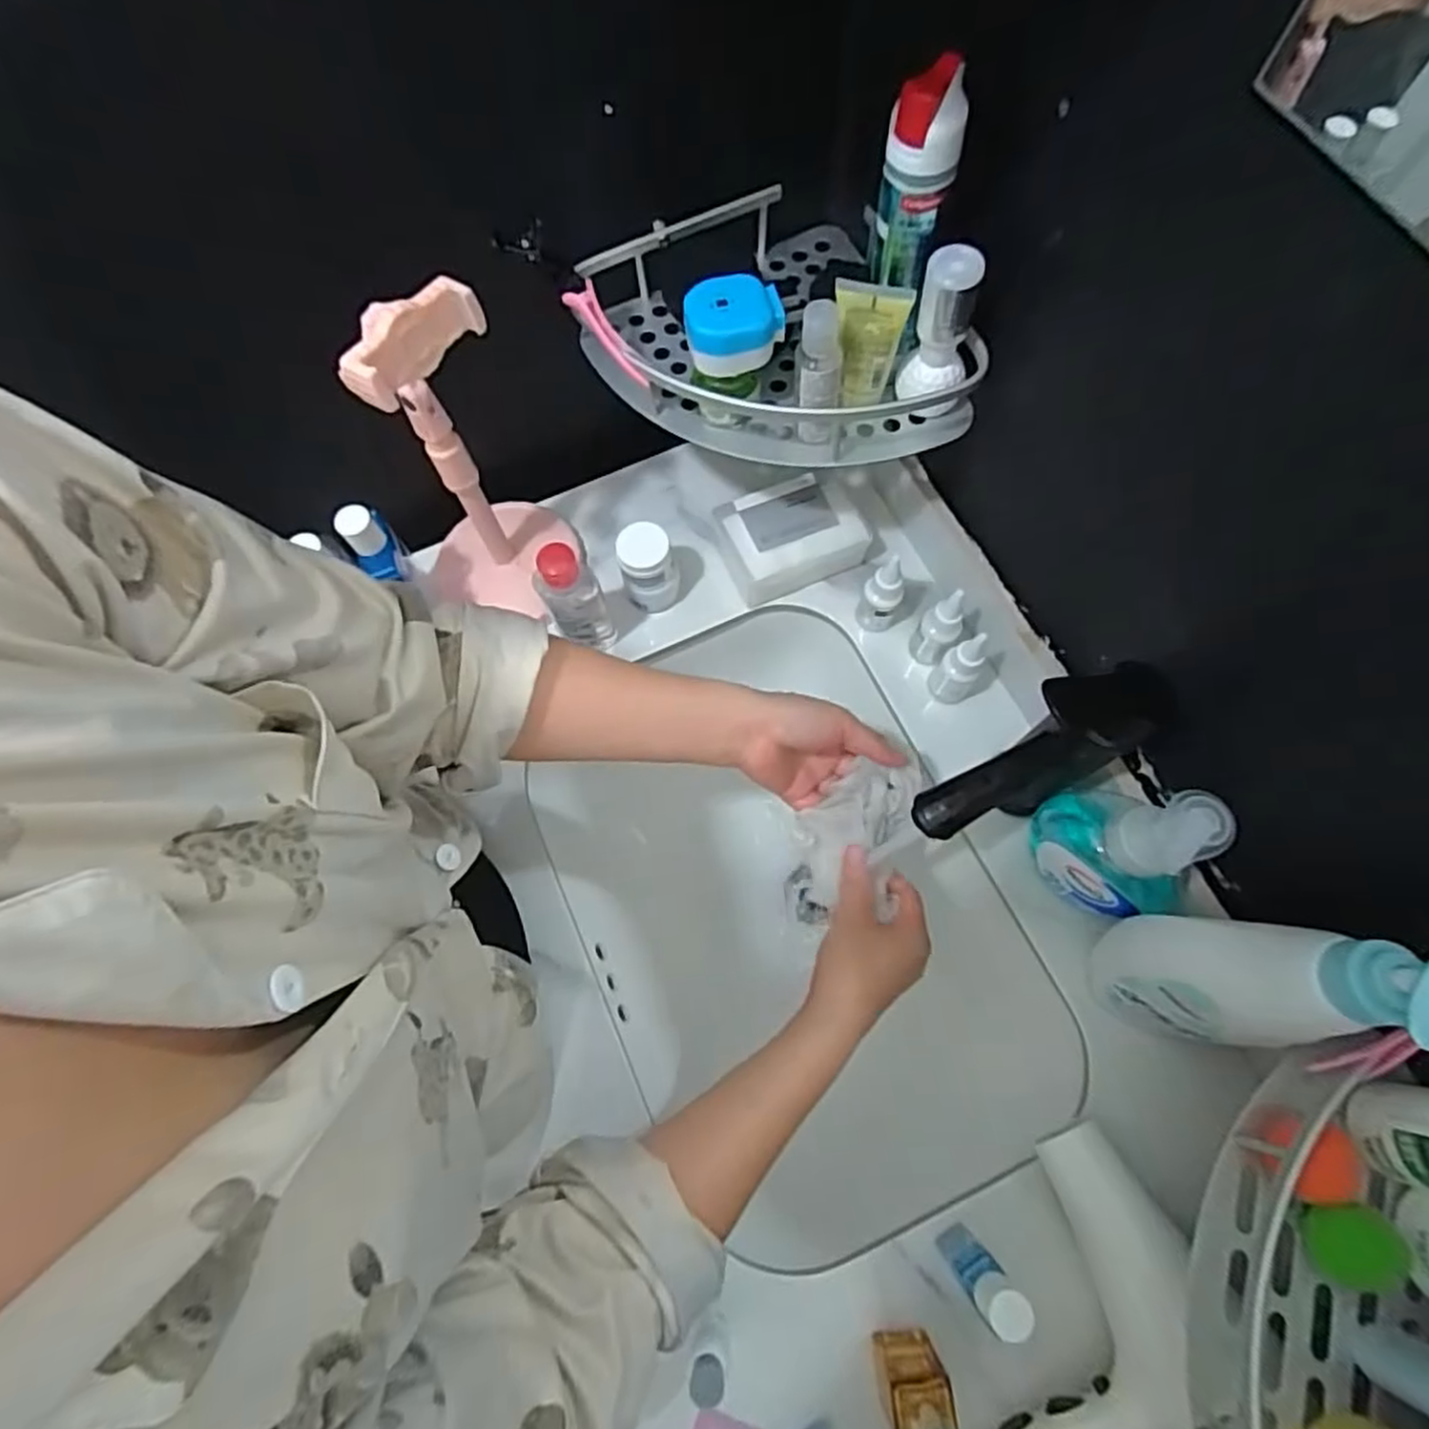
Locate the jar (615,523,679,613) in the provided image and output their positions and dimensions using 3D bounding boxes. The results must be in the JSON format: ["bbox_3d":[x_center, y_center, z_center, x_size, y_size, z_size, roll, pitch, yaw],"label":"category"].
[{"bbox_3d":[-0.052,-0.116,0.597,0.043,0.076,0.040,0,70,1],"label":"jar"}]

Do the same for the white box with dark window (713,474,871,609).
[{"bbox_3d":[0.061,-0.145,0.618,0.107,0.051,0.076,-22,71,-7],"label":"white box with dark window"}]

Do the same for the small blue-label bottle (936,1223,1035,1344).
[{"bbox_3d":[0.151,0.320,0.421,0.024,0.082,0.030,-29,72,-9],"label":"small blue-label bottle"}]

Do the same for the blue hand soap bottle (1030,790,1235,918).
[{"bbox_3d":[0.256,0.081,0.459,0.051,0.145,0.085,-39,74,-12],"label":"blue hand soap bottle"}]

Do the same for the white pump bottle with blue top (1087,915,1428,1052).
[{"bbox_3d":[0.277,0.137,0.382,0.067,0.245,0.060,8,71,4],"label":"white pump bottle with blue top"}]

